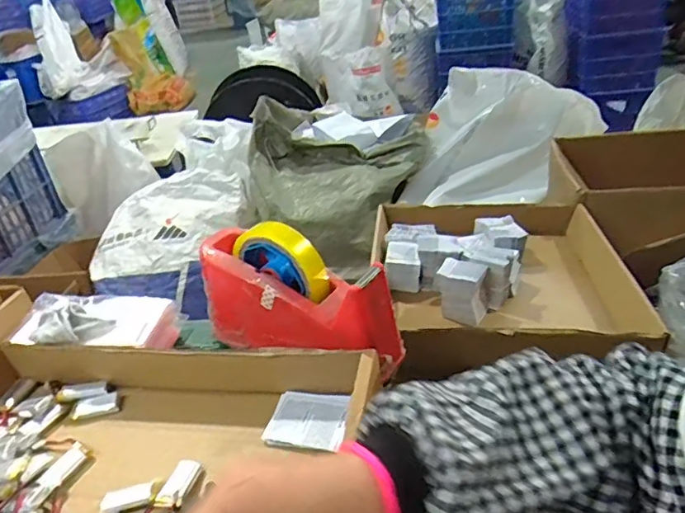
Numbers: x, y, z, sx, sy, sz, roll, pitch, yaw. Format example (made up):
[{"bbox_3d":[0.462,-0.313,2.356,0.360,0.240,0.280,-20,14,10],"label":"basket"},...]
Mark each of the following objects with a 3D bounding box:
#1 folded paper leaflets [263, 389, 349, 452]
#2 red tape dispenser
[{"bbox_3d":[-0.029,0.133,0.450,0.066,0.009,0.054,-2,32,10],"label":"folded paper leaflets"},{"bbox_3d":[-0.045,0.034,0.497,0.200,0.108,0.060,13,37,30],"label":"red tape dispenser"}]

